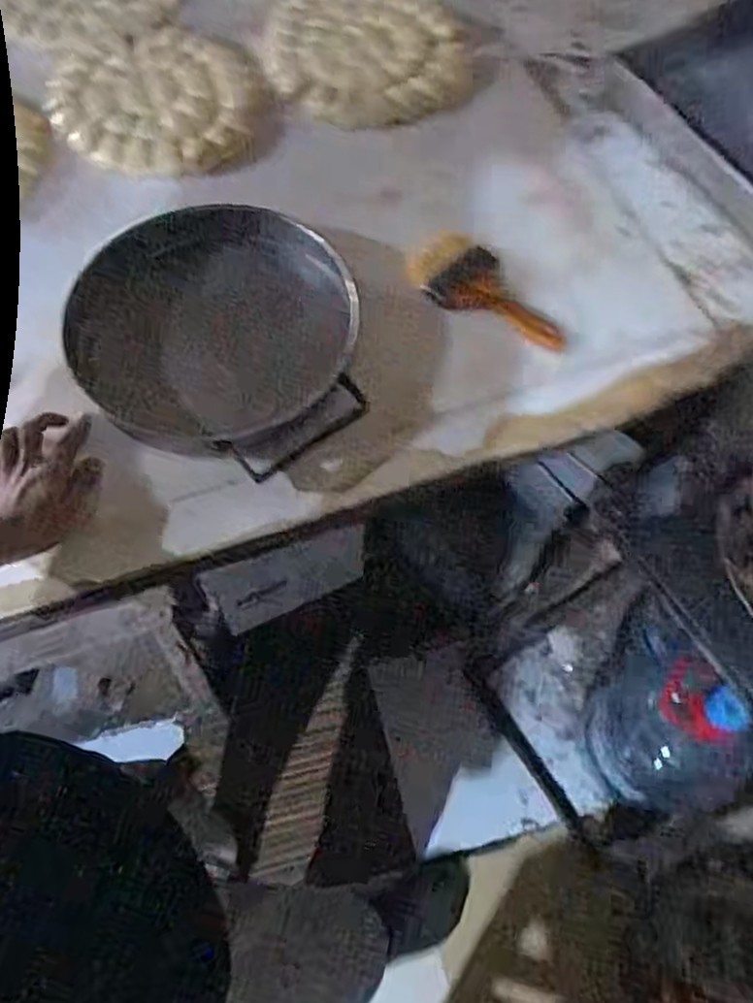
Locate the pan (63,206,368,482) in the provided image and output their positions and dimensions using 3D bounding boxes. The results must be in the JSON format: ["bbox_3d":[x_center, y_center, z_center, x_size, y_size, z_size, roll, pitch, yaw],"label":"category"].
[{"bbox_3d":[-0.171,-0.193,0.808,0.311,0.061,0.297,0,65,0],"label":"pan"}]

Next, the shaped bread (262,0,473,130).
[{"bbox_3d":[-0.016,-0.645,1.036,0.280,0.064,0.284,-4,65,-1],"label":"shaped bread"}]

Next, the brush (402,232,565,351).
[{"bbox_3d":[0.125,-0.244,0.844,0.079,0.031,0.212,-42,71,-17],"label":"brush"}]

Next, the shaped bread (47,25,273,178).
[{"bbox_3d":[-0.290,-0.550,0.978,0.298,0.042,0.244,7,65,4],"label":"shaped bread"}]

